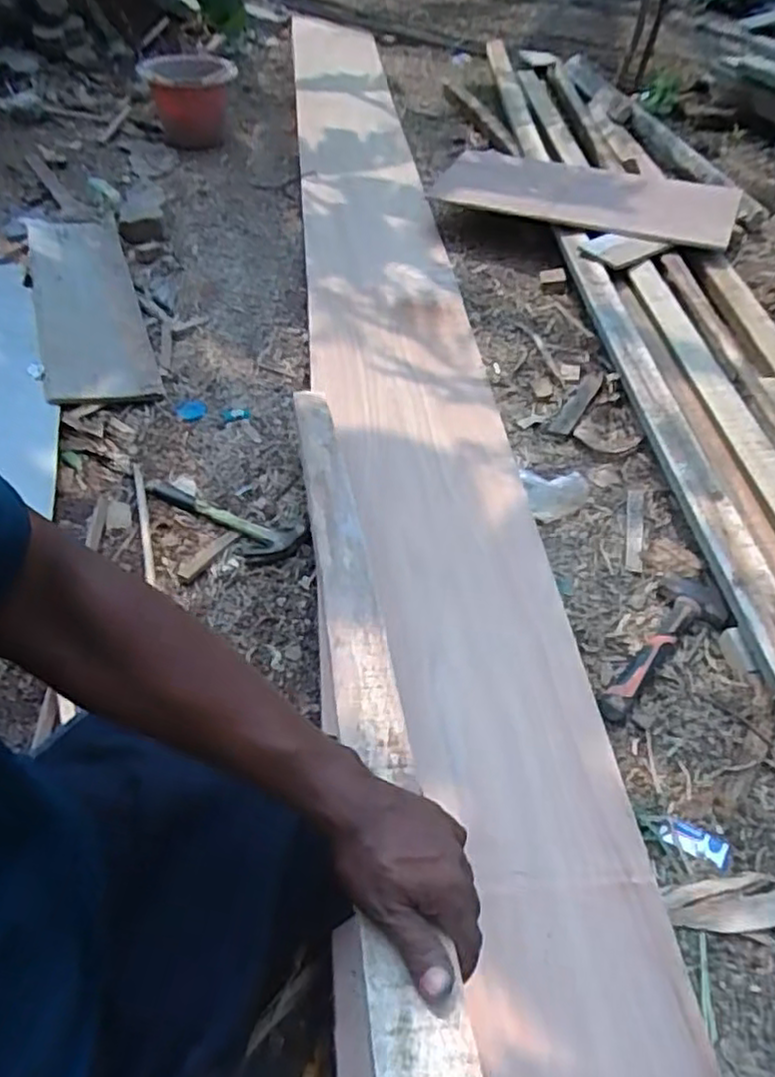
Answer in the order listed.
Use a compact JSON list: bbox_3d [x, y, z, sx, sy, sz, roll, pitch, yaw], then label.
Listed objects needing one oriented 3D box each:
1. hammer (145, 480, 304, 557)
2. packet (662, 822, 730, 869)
[{"bbox_3d":[-0.271,-0.031,1.100,0.281,0.031,0.089,19,52,13],"label":"hammer"},{"bbox_3d":[0.341,0.337,0.784,0.073,0.004,0.032,20,52,13],"label":"packet"}]

